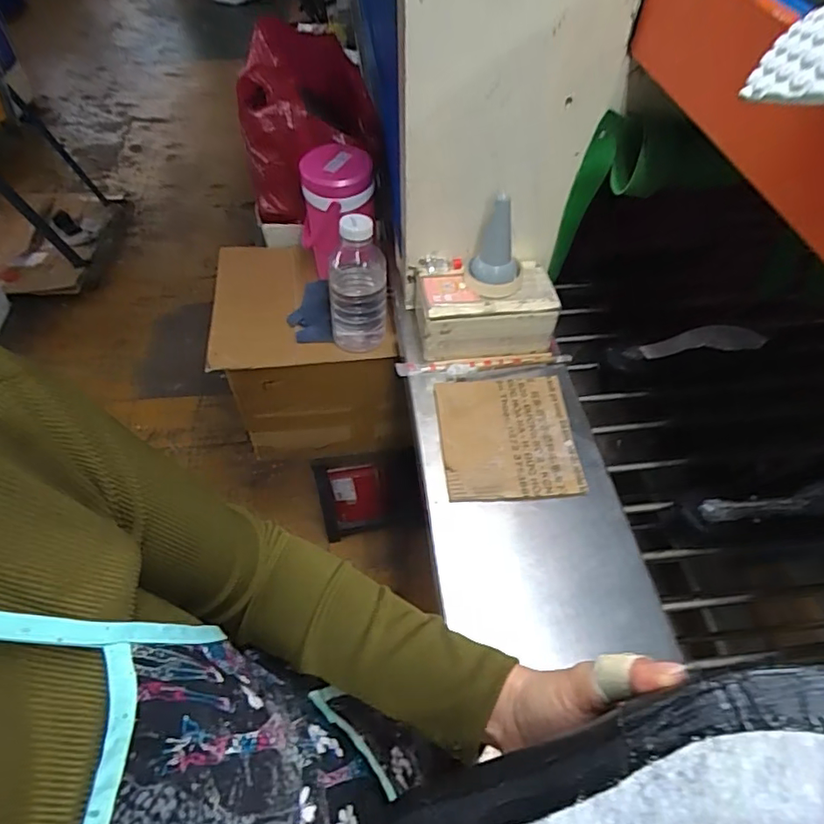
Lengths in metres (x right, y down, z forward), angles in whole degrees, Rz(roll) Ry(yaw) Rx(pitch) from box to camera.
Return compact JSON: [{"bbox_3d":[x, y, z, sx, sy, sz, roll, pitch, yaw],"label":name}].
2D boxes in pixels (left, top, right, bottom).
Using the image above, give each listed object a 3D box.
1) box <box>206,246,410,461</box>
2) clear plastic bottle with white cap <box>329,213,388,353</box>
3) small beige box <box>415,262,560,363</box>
[{"bbox_3d":[-0.202,-0.125,1.128,0.331,0.305,0.336,-5,51,-6],"label":"box"},{"bbox_3d":[-0.085,-0.211,0.890,0.088,0.221,0.088,13,52,9],"label":"clear plastic bottle with white cap"},{"bbox_3d":[0.108,-0.154,0.823,0.194,0.085,0.122,-4,51,-5],"label":"small beige box"}]

